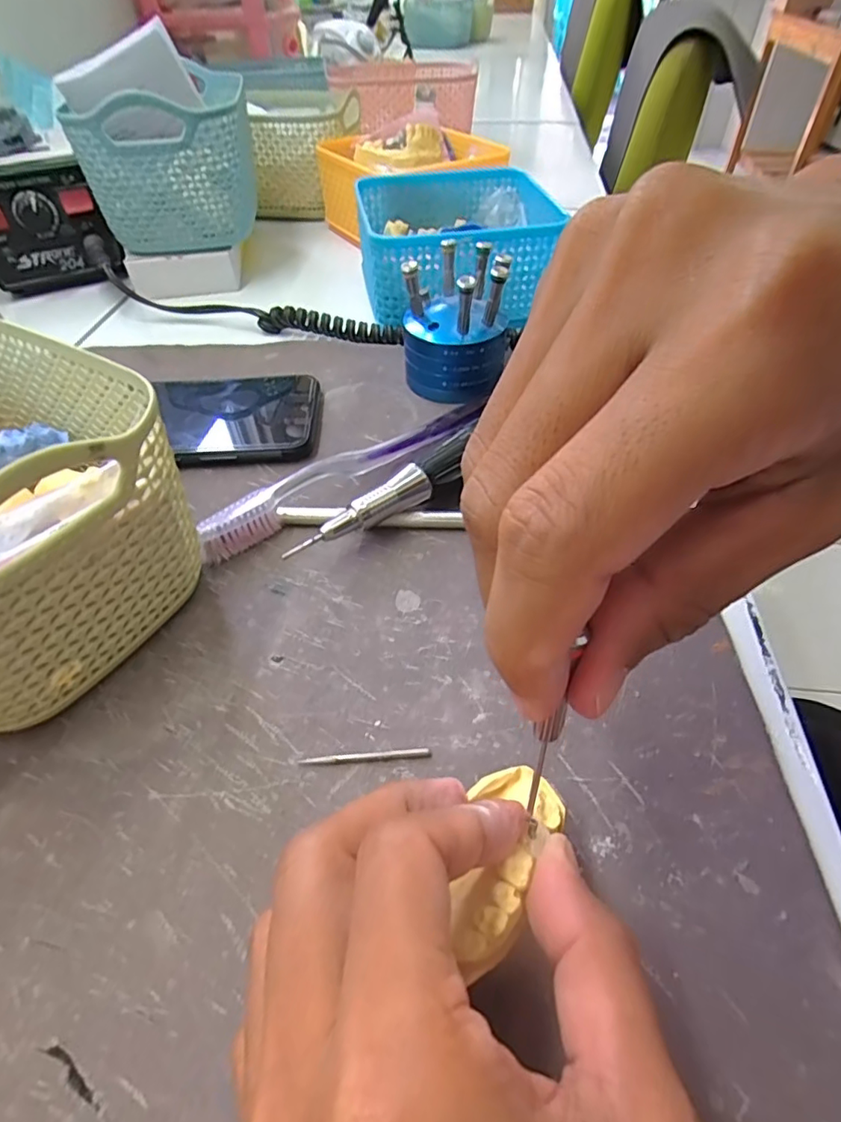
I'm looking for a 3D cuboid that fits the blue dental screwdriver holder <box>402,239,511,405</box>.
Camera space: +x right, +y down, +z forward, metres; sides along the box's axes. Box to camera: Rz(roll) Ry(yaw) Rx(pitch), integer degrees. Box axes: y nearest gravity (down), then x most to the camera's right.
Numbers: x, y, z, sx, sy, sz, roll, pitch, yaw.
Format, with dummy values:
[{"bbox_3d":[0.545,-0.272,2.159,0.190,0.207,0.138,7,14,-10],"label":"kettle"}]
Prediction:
[{"bbox_3d":[0.020,-0.133,0.317,0.055,0.069,0.052,1,48,3],"label":"blue dental screwdriver holder"}]

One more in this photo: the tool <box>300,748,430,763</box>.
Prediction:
[{"bbox_3d":[-0.018,0.064,0.183,0.042,0.004,0.004,-3,48,-2],"label":"tool"}]

